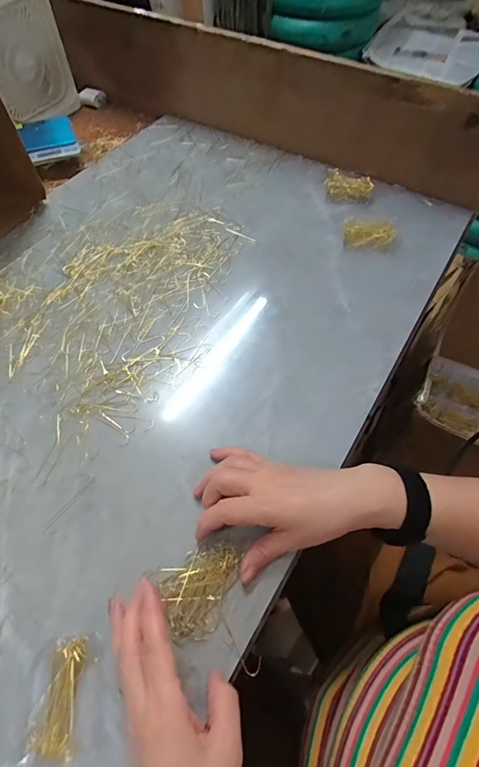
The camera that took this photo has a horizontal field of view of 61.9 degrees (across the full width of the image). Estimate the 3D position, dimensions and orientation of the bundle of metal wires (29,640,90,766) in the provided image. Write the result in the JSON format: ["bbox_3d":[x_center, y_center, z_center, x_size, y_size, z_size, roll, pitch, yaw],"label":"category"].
[{"bbox_3d":[-0.132,0.231,0.294,0.030,0.015,0.072,-1,57,0],"label":"bundle of metal wires"}]

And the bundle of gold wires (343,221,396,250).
[{"bbox_3d":[0.184,-0.213,0.570,0.068,0.026,0.038,12,58,8],"label":"bundle of gold wires"}]

